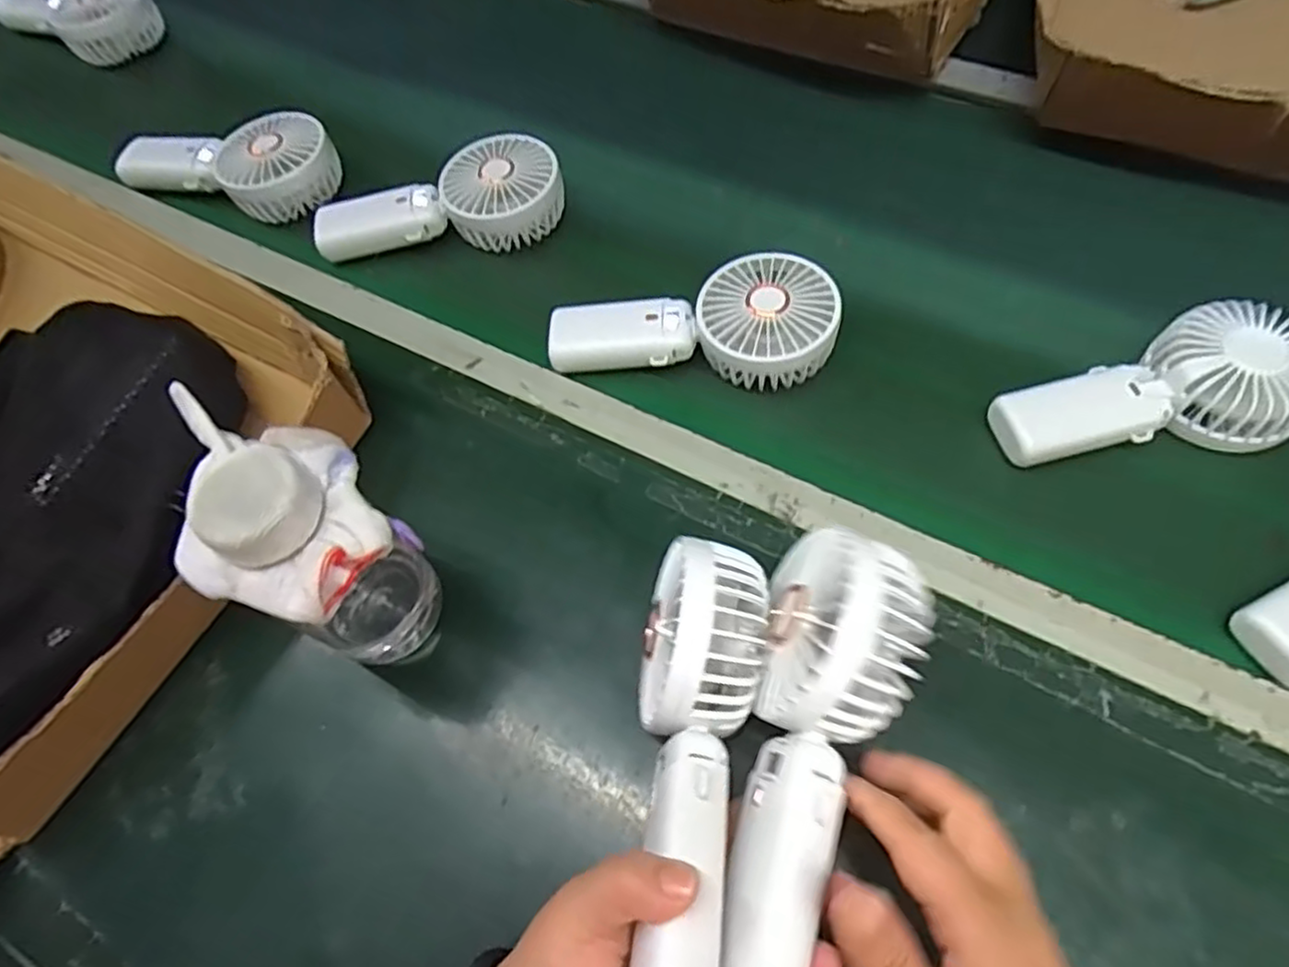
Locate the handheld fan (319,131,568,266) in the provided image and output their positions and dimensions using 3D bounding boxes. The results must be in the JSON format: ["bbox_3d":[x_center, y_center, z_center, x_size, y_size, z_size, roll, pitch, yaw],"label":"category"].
[{"bbox_3d":[-0.155,-0.207,0.540,0.190,0.042,0.086,-19,63,-5],"label":"handheld fan"}]

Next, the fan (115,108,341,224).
[{"bbox_3d":[-0.337,-0.262,0.581,0.173,0.051,0.084,11,64,10],"label":"fan"}]

